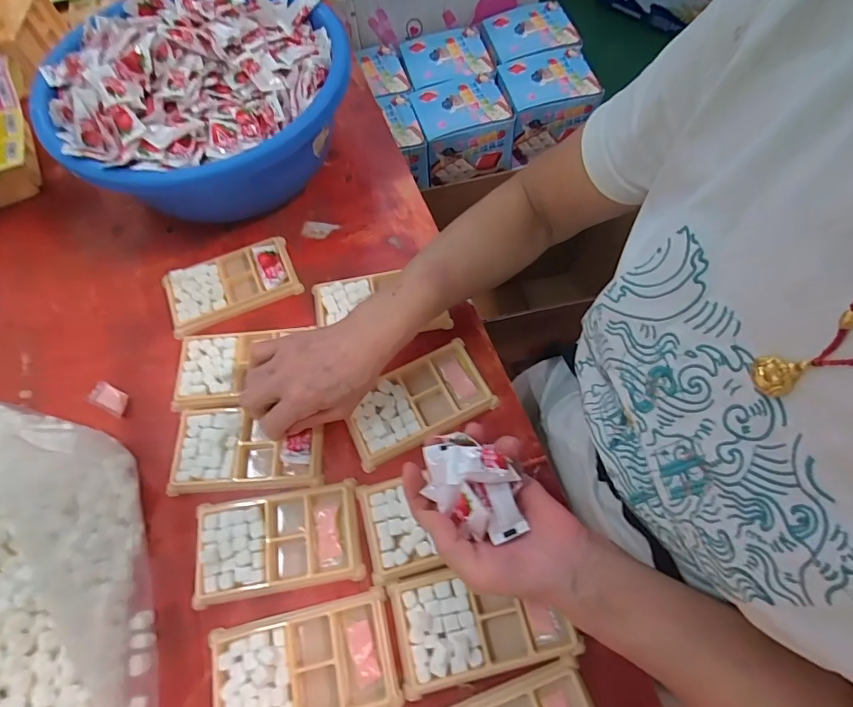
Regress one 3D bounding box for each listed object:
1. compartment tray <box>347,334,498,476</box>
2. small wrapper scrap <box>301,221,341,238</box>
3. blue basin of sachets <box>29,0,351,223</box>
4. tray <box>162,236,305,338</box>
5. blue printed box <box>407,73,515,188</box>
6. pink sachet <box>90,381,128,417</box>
[{"bbox_3d":[-0.010,0.044,0.433,0.134,0.012,0.078,-26,67,-10],"label":"compartment tray"},{"bbox_3d":[-0.124,-0.144,0.533,0.042,0.004,0.021,5,65,4],"label":"small wrapper scrap"},{"bbox_3d":[-0.240,-0.277,0.517,0.292,0.140,0.311,-1,65,1],"label":"blue basin of sachets"},{"bbox_3d":[-0.213,-0.078,0.494,0.137,0.014,0.077,-24,66,-10],"label":"tray"},{"bbox_3d":[0.069,-0.445,0.900,0.172,0.110,0.156,-13,65,-4],"label":"blue printed box"},{"bbox_3d":[-0.312,0.044,0.448,0.043,0.006,0.022,22,67,11],"label":"pink sachet"}]

